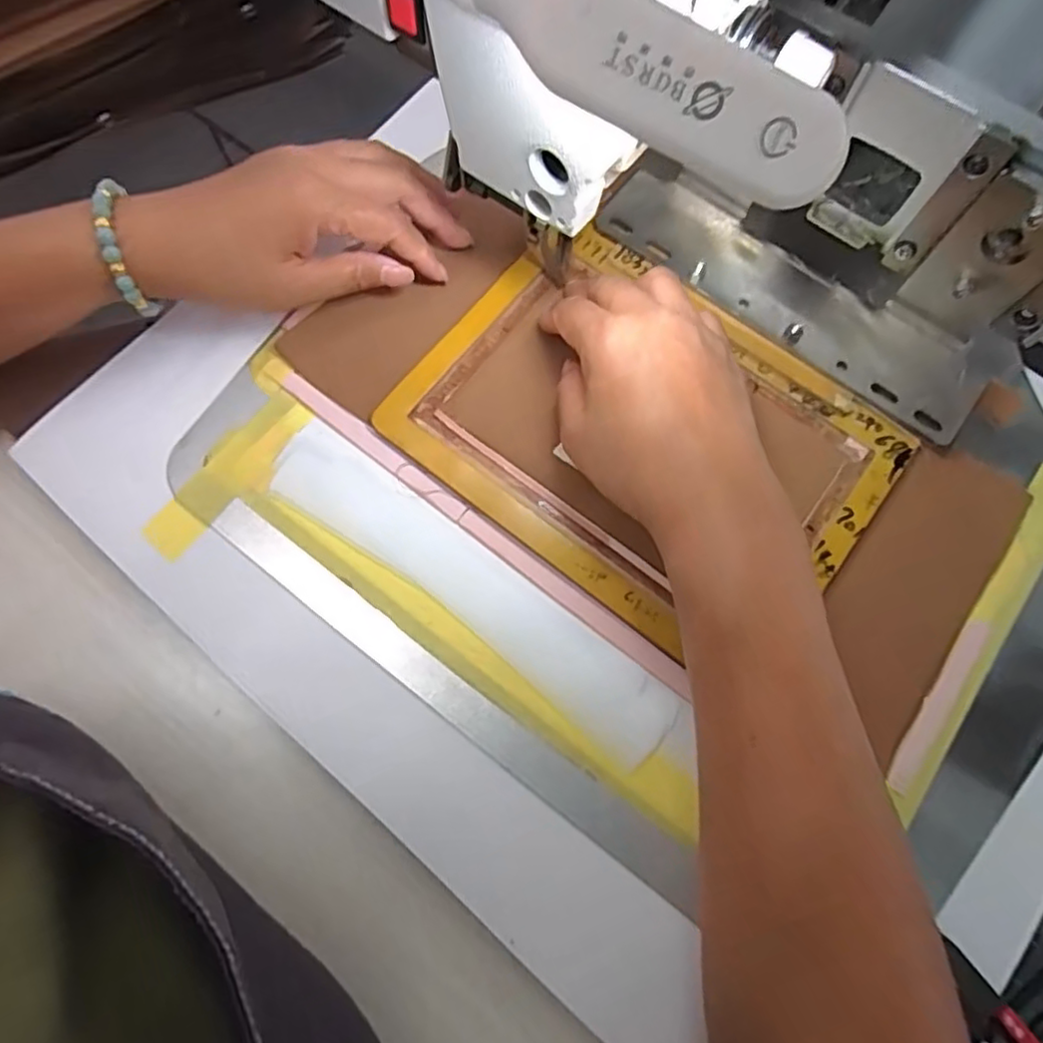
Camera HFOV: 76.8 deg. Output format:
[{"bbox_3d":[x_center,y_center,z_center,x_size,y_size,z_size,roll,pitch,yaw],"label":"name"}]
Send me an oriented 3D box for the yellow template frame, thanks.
[{"bbox_3d":[0.062,-0.044,0.337,0.227,0.012,0.169,40,78,9],"label":"yellow template frame"}]

